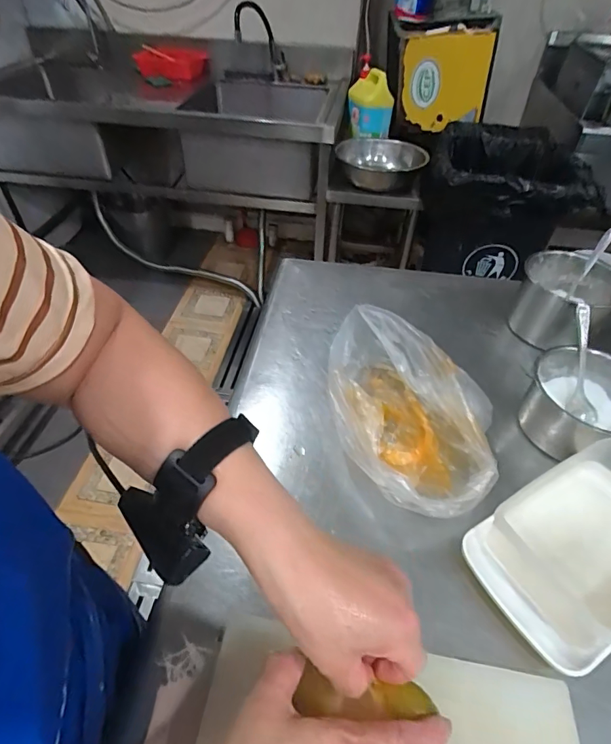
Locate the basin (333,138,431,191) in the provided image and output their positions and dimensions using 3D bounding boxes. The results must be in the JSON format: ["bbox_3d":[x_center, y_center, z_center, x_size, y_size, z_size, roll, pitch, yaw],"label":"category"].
[{"bbox_3d":[0.270,-0.726,1.496,0.283,0.089,0.282,1,46,-1],"label":"basin"}]

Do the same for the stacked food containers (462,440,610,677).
[{"bbox_3d":[0.268,0.159,0.407,0.219,0.061,0.139,-23,51,-23],"label":"stacked food containers"}]

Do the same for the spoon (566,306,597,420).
[{"bbox_3d":[0.344,-0.009,0.534,0.040,0.145,0.019,0,4,-3],"label":"spoon"}]

